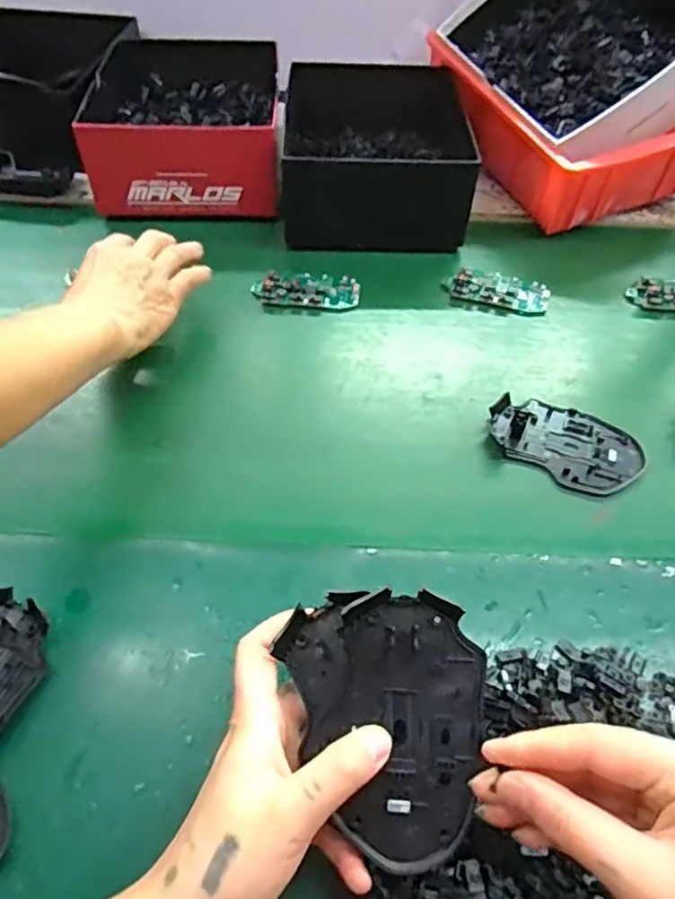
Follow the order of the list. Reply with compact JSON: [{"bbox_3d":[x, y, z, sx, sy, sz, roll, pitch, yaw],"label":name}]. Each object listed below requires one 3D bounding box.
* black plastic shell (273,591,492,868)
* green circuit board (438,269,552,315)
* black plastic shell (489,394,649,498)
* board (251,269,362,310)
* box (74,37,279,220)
[{"bbox_3d":[0.020,0.128,0.284,0.094,0.026,0.113,4,72,5],"label":"black plastic shell"},{"bbox_3d":[0.151,-0.152,0.569,0.098,0.016,0.042,15,55,10],"label":"green circuit board"},{"bbox_3d":[0.174,-0.007,0.463,0.113,0.011,0.071,25,57,17],"label":"black plastic shell"},{"bbox_3d":[-0.029,-0.150,0.563,0.098,0.014,0.047,3,53,2],"label":"board"},{"bbox_3d":[-0.160,-0.367,0.671,0.189,0.093,0.254,-2,53,-2],"label":"box"}]

